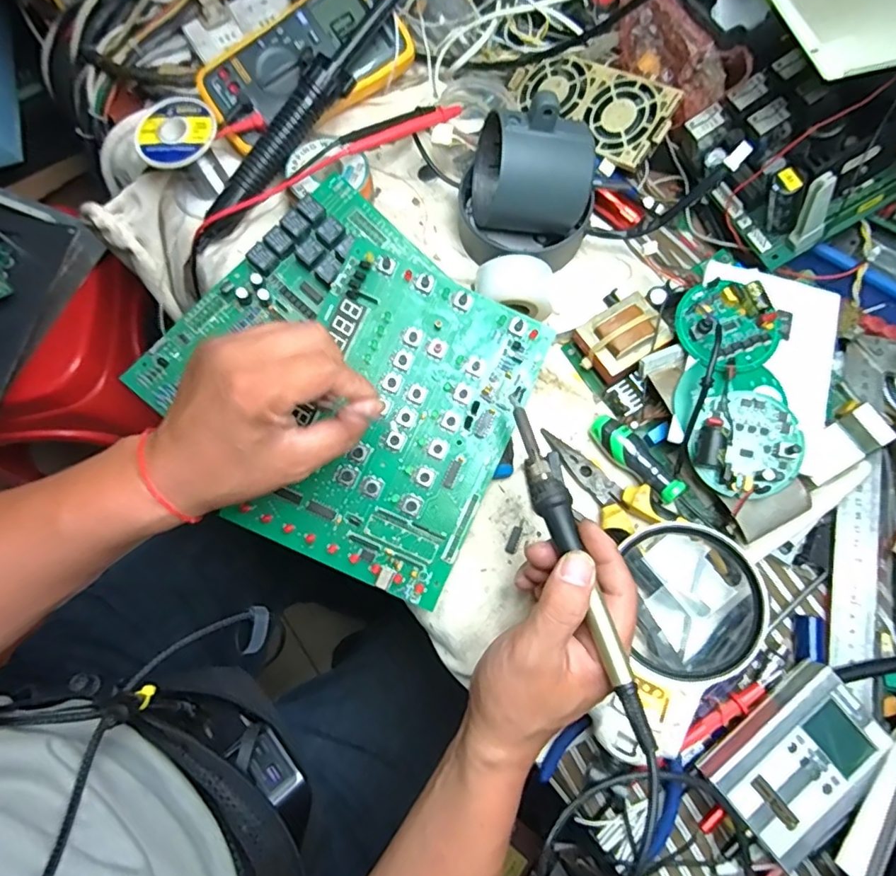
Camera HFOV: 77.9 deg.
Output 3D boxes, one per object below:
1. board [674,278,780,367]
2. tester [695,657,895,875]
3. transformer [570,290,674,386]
[{"bbox_3d":[0.200,-0.081,0.393,0.070,0.026,0.059,10,75,3],"label":"board"},{"bbox_3d":[0.217,0.200,0.348,0.103,0.031,0.066,-40,78,-10],"label":"tester"},{"bbox_3d":[0.131,-0.076,0.424,0.058,0.035,0.052,-32,77,-8],"label":"transformer"}]

